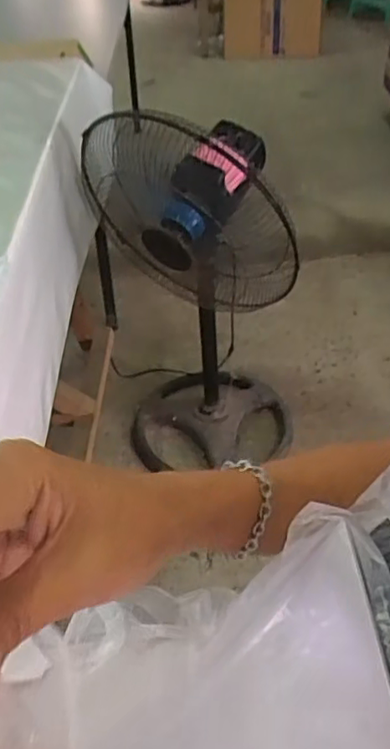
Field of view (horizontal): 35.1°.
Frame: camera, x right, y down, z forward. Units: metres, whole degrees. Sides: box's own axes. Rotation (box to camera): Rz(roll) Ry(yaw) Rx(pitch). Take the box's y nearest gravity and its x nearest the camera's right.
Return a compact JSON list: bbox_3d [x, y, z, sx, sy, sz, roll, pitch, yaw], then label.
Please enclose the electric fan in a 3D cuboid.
[{"bbox_3d":[0.020,-0.143,1.283,0.393,0.847,0.350,11,44,14],"label":"electric fan"}]

